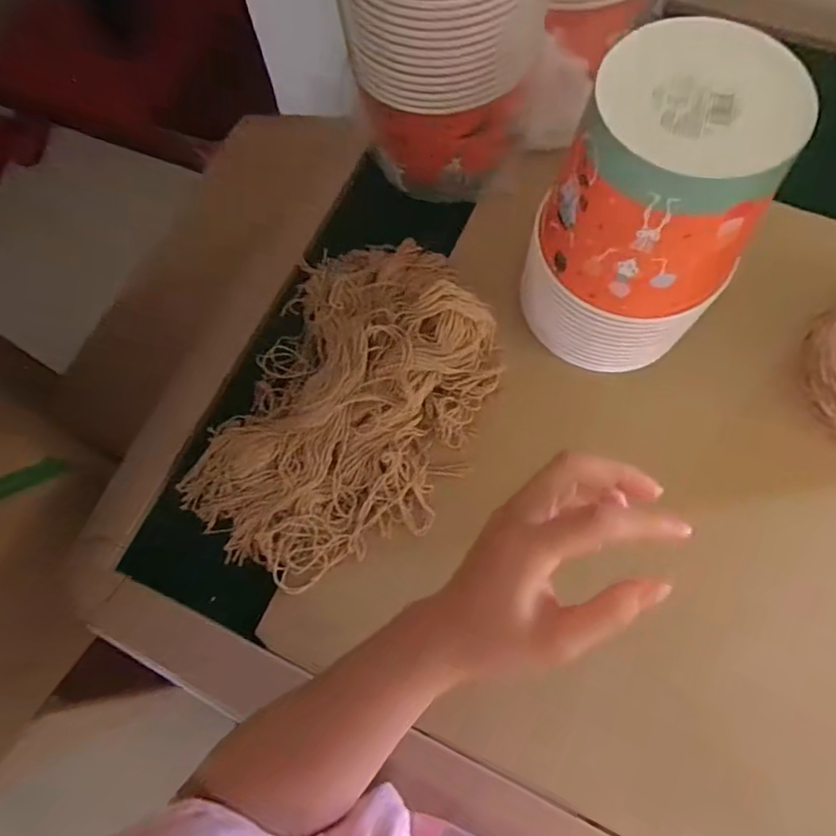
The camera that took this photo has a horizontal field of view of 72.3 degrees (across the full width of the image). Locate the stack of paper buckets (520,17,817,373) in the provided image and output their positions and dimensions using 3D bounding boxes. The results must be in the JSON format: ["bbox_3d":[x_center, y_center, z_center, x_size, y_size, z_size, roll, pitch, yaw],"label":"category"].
[{"bbox_3d":[0.178,-0.147,0.439,0.136,0.213,0.144,33,75,13],"label":"stack of paper buckets"}]

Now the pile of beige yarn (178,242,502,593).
[{"bbox_3d":[-0.059,-0.018,0.492,0.210,0.082,0.314,25,73,10],"label":"pile of beige yarn"}]

